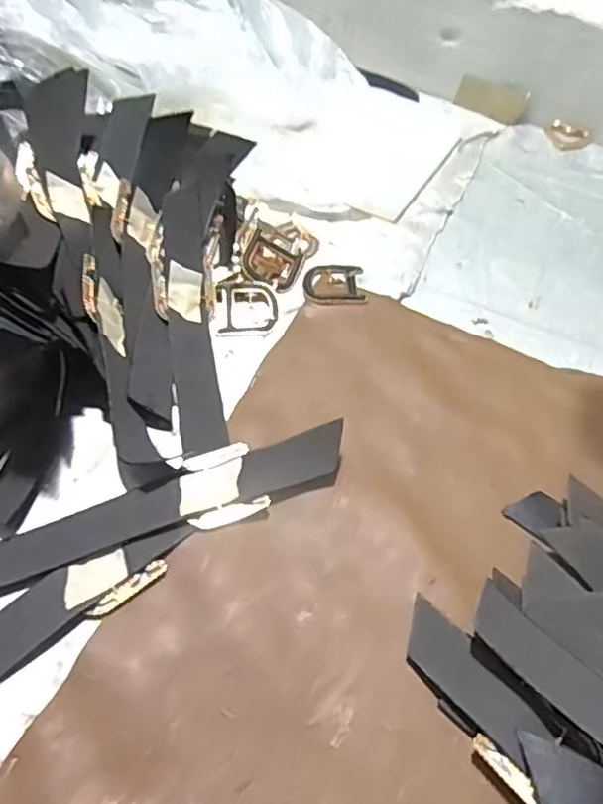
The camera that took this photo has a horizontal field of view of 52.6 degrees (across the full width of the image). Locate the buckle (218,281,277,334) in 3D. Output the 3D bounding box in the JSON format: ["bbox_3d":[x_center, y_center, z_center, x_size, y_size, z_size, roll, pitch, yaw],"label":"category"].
[{"bbox_3d":[-0.041,-0.074,0.468,0.044,0.008,0.048,-4,54,-7],"label":"buckle"}]

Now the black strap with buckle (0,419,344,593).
[{"bbox_3d":[-0.080,0.058,0.357,0.221,0.022,0.046,-17,56,-16],"label":"black strap with buckle"}]

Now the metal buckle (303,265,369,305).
[{"bbox_3d":[0.027,-0.095,0.489,0.049,0.004,0.048,-1,54,-5],"label":"metal buckle"}]

